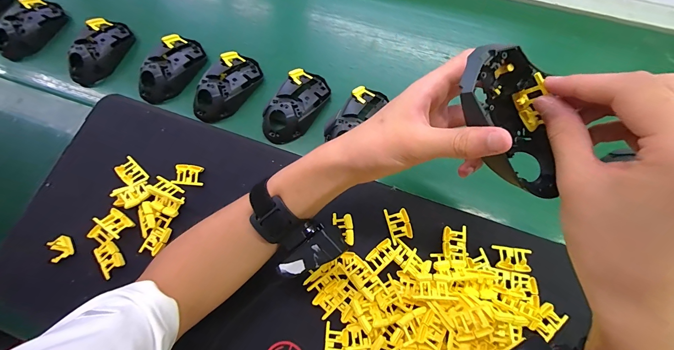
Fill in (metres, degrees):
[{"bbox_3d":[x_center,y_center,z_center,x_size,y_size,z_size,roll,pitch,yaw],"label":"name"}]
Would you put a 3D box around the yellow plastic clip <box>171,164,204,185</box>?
[{"bbox_3d":[-0.196,-0.001,0.395,0.037,0.011,0.025,5,69,3],"label":"yellow plastic clip"}]

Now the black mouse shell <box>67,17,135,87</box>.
[{"bbox_3d":[-0.376,-0.198,0.470,0.059,0.039,0.119,24,71,10],"label":"black mouse shell"}]

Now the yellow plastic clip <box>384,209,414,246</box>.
[{"bbox_3d":[0.076,0.060,0.363,0.026,0.005,0.042,-12,69,-3],"label":"yellow plastic clip"}]

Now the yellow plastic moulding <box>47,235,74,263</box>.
[{"bbox_3d":[-0.345,0.091,0.376,0.025,0.013,0.025,-34,72,-11],"label":"yellow plastic moulding"}]

